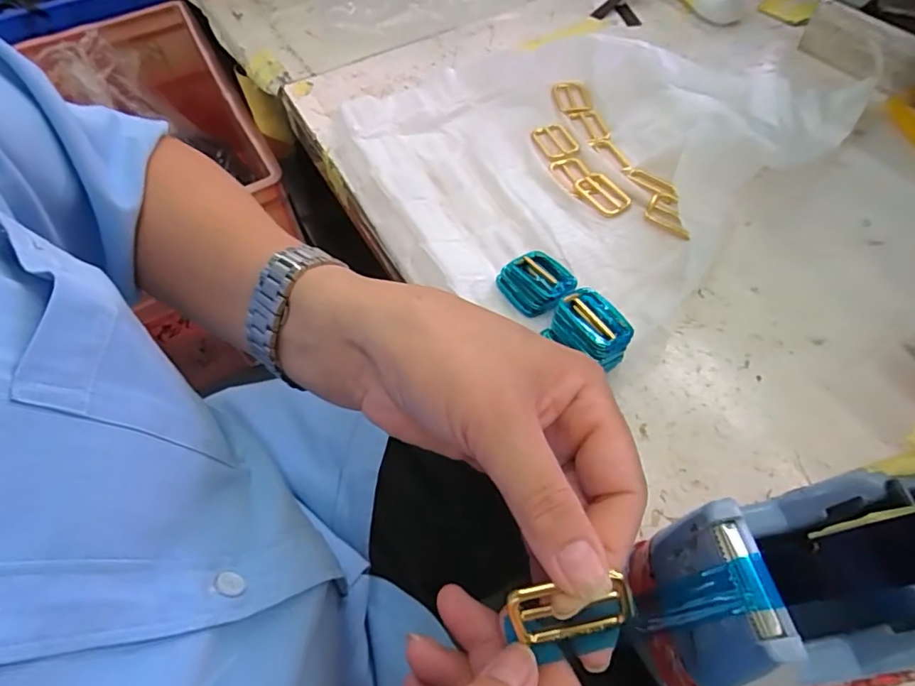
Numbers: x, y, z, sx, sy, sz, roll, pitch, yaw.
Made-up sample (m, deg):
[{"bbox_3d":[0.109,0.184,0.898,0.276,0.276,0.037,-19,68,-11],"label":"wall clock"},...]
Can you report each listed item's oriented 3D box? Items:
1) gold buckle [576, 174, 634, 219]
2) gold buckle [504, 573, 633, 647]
[{"bbox_3d":[0.115,-0.120,0.436,0.028,0.004,0.049,-32,59,-16],"label":"gold buckle"},{"bbox_3d":[0.041,0.097,0.201,0.044,0.029,0.004,-12,25,3],"label":"gold buckle"}]

